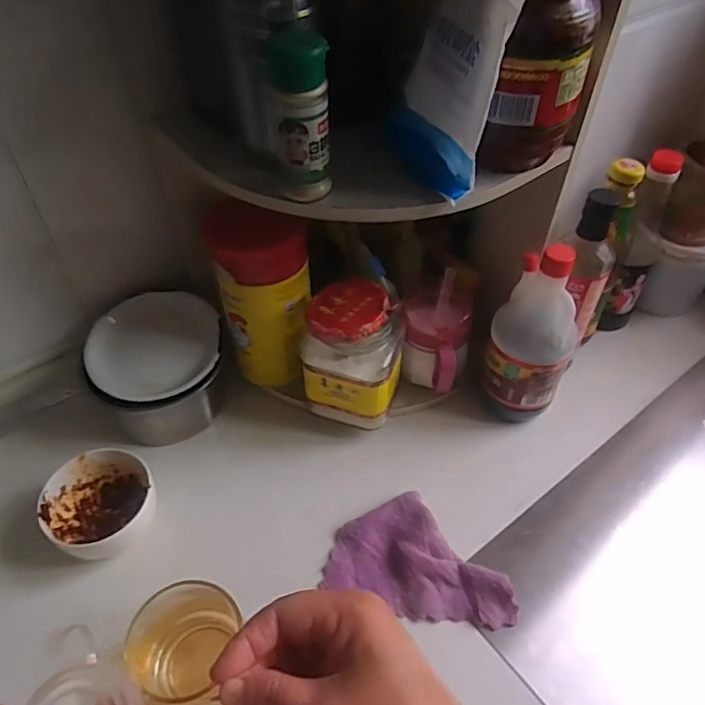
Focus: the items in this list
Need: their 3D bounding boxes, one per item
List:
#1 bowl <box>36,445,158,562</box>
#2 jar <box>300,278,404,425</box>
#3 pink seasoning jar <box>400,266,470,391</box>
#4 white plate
[{"bbox_3d":[-0.252,0.154,0.580,0.094,0.054,0.096,-1,47,1],"label":"bowl"},{"bbox_3d":[0.001,0.003,0.622,0.099,0.144,0.080,13,49,13],"label":"jar"},{"bbox_3d":[0.096,-0.014,0.663,0.076,0.089,0.119,-3,47,-2],"label":"pink seasoning jar"},{"bbox_3d":[-0.223,-0.012,0.650,0.143,0.013,0.127,-24,70,-18],"label":"white plate"}]

